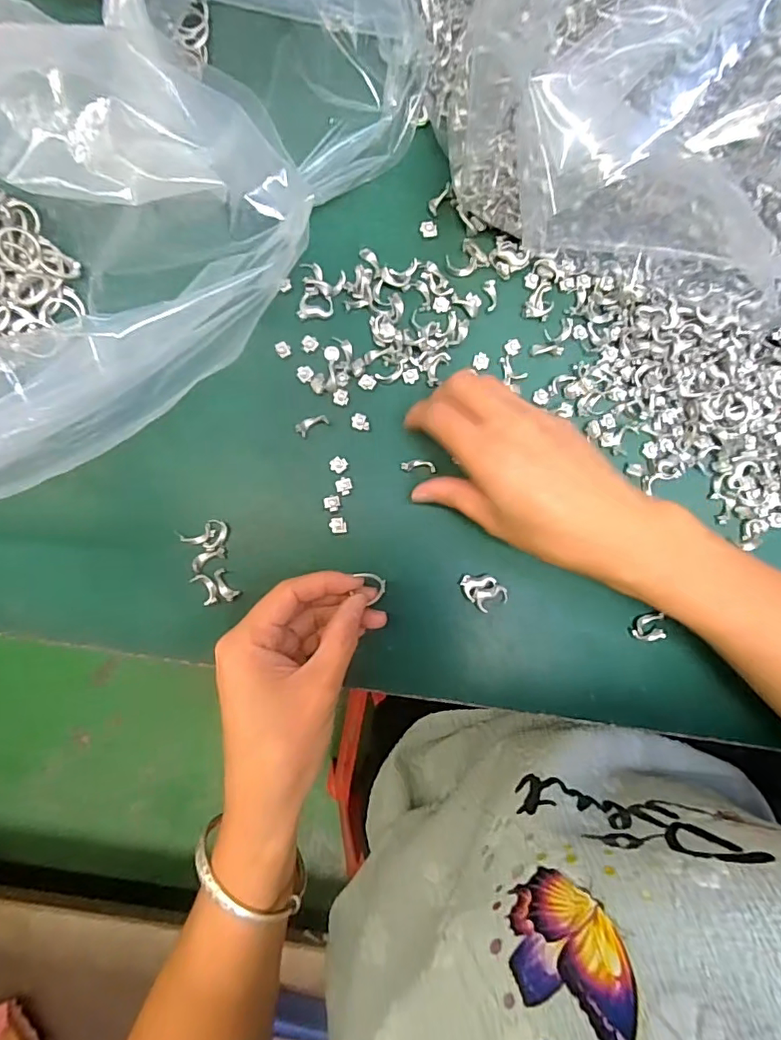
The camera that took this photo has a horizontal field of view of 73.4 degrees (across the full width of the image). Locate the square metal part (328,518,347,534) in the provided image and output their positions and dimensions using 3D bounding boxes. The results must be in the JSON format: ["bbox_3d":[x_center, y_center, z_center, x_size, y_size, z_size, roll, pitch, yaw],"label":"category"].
[{"bbox_3d":[-0.031,0.003,0.310,0.010,0.004,0.009,-5,90,-4],"label":"square metal part"}]

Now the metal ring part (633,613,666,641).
[{"bbox_3d":[0.158,0.065,0.319,0.019,0.006,0.017,5,89,-3],"label":"metal ring part"}]

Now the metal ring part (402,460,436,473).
[{"bbox_3d":[0.017,-0.032,0.313,0.021,0.004,0.007,4,89,-3],"label":"metal ring part"}]

